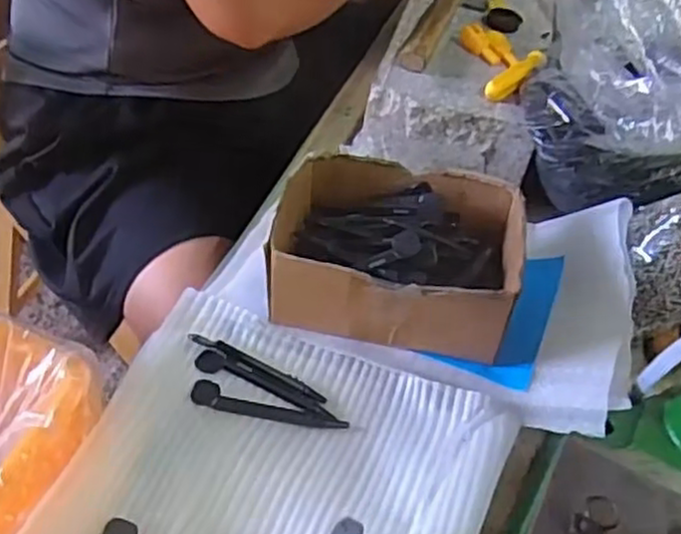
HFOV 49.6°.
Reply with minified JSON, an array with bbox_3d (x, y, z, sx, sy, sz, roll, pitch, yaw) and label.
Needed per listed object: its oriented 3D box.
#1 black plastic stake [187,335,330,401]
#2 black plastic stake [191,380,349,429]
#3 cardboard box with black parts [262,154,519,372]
[{"bbox_3d":[-0.053,0.063,0.477,0.097,0.007,0.010,21,47,13],"label":"black plastic stake"},{"bbox_3d":[-0.044,0.088,0.460,0.097,0.006,0.018,11,45,4],"label":"black plastic stake"},{"bbox_3d":[0.039,-0.011,0.514,0.164,0.068,0.124,14,45,6],"label":"cardboard box with black parts"}]

